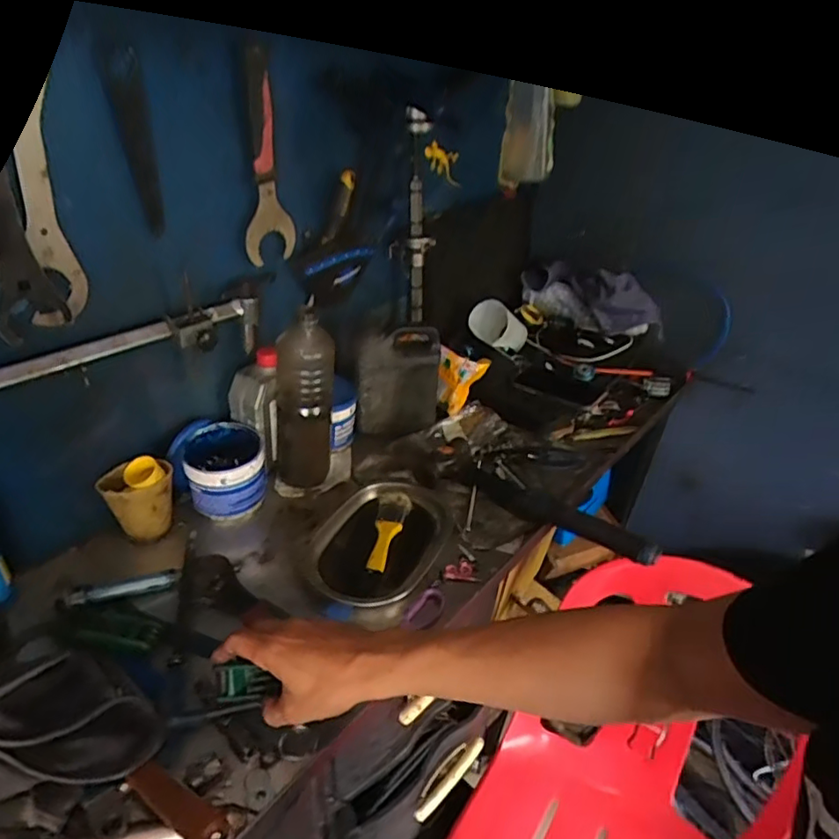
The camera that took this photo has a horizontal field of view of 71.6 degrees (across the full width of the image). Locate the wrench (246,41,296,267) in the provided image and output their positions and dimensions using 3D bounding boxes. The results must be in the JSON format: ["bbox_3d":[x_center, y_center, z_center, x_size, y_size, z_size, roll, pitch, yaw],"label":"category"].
[{"bbox_3d":[-0.184,-0.310,0.707,0.020,0.233,0.068,22,37,21],"label":"wrench"}]

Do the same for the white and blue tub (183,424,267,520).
[{"bbox_3d":[-0.265,0.071,0.796,0.100,0.084,0.103,-6,37,-14],"label":"white and blue tub"}]

